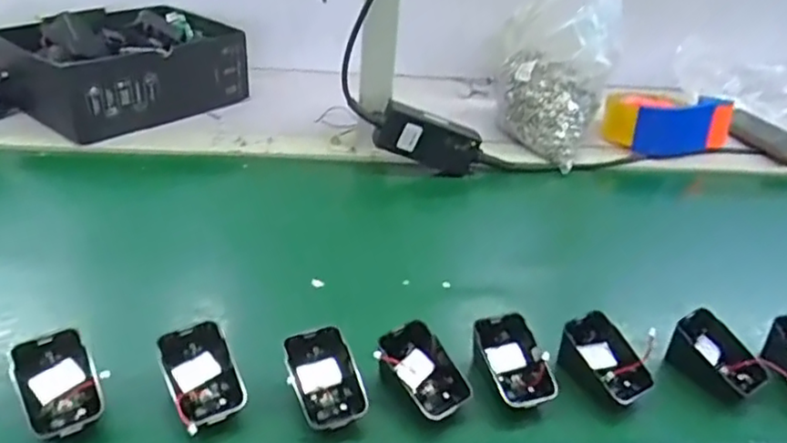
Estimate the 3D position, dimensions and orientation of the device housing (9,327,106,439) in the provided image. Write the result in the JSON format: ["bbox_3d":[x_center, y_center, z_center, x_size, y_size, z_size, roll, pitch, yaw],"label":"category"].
[{"bbox_3d":[-0.217,0.104,0.405,0.045,0.013,0.067,-18,67,-30],"label":"device housing"}]

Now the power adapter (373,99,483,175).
[{"bbox_3d":[0.042,-0.088,0.700,0.124,0.061,0.028,20,26,-28],"label":"power adapter"}]

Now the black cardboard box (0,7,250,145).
[{"bbox_3d":[-0.325,-0.194,0.787,0.259,0.091,0.179,-26,45,-38],"label":"black cardboard box"}]

